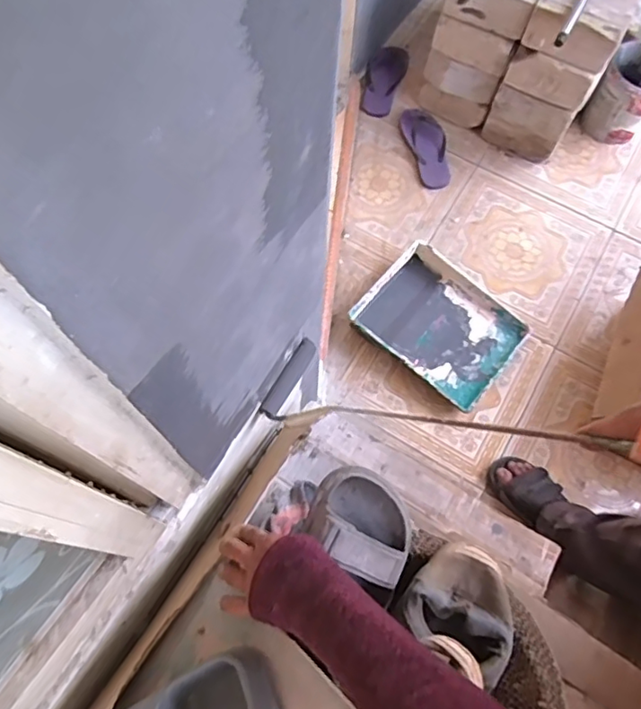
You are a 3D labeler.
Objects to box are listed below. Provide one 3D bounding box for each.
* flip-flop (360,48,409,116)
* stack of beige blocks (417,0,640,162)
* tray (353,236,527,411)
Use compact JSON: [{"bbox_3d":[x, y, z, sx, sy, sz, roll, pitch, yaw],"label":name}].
[{"bbox_3d":[0.186,-0.813,1.657,0.107,0.048,0.265,19,69,6],"label":"flip-flop"},{"bbox_3d":[0.573,-0.910,1.504,0.412,0.403,0.605,26,70,9],"label":"stack of beige blocks"},{"bbox_3d":[0.284,-0.072,1.355,0.351,0.069,0.278,38,72,13],"label":"tray"}]

